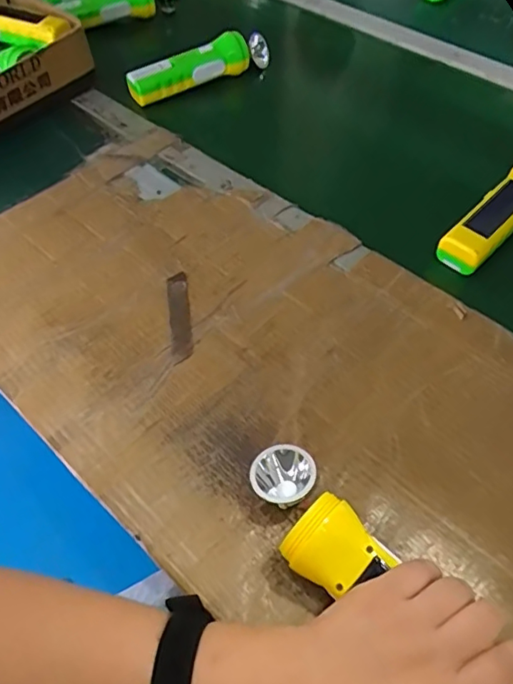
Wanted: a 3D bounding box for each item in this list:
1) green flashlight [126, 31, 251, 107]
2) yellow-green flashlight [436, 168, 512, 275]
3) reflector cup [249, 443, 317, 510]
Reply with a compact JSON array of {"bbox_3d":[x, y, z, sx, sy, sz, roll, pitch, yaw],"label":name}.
[{"bbox_3d":[-0.089,-0.362,0.697,0.164,0.047,0.054,-28,58,-19],"label":"green flashlight"},{"bbox_3d":[0.250,-0.133,0.532,0.161,0.042,0.045,-38,62,-25],"label":"yellow-green flashlight"},{"bbox_3d":[0.016,0.094,0.367,0.042,0.034,0.036,-29,58,-20],"label":"reflector cup"}]

